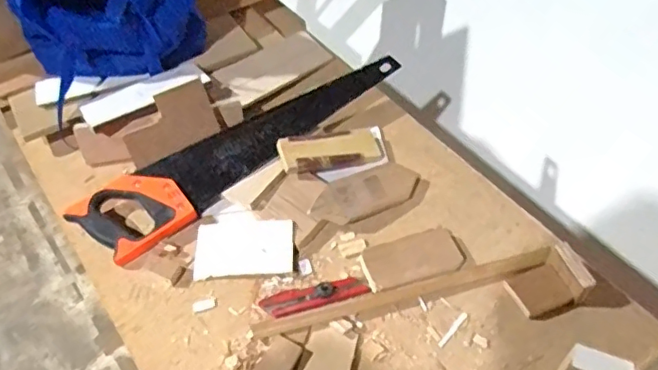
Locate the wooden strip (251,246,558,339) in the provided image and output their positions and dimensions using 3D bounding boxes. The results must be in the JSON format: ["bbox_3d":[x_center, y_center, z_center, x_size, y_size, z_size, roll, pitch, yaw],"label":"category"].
[{"bbox_3d":[0.097,0.132,0.696,0.376,0.018,0.026,-13,51,-7],"label":"wooden strip"}]

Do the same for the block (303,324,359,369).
[{"bbox_3d":[0.001,0.200,0.656,0.058,0.011,0.064,8,52,10],"label":"block"}]

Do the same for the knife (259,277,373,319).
[{"bbox_3d":[-0.016,0.139,0.697,0.132,0.015,0.036,-14,51,-8],"label":"knife"}]

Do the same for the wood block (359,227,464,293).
[{"bbox_3d":[0.107,0.097,0.723,0.127,0.021,0.063,-18,52,-11],"label":"wood block"}]

